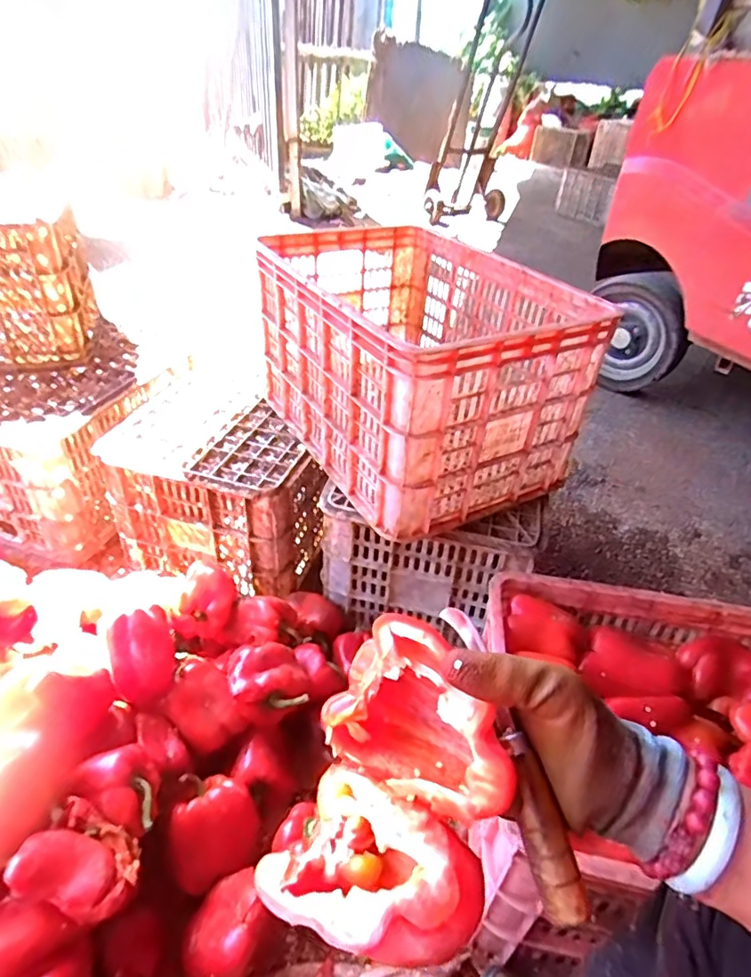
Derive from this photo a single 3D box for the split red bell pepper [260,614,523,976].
[{"bbox_3d":[0.014,0.169,0.320,0.118,0.063,0.172,20,72,19],"label":"split red bell pepper"}]

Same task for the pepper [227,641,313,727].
[{"bbox_3d":[-0.146,0.265,0.766,0.110,0.069,0.089,-2,38,-10],"label":"pepper"}]

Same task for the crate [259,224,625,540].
[{"bbox_3d":[0.049,-0.228,0.917,0.360,0.276,0.542,-14,42,-24],"label":"crate"}]

